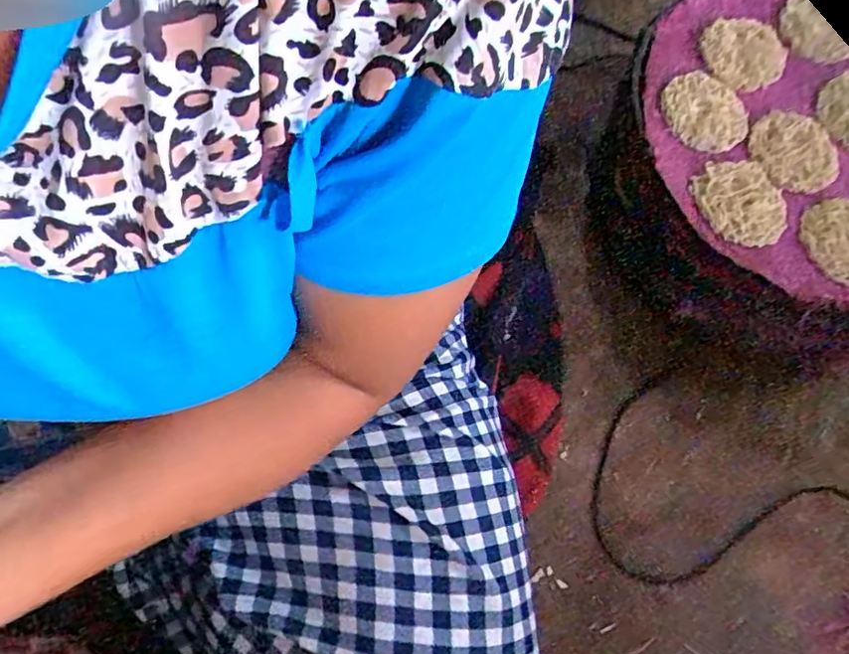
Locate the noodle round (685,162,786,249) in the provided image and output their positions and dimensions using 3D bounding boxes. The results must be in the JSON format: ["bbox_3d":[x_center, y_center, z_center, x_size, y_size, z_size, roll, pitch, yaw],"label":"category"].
[{"bbox_3d":[0.259,-0.103,0.487,0.071,0.015,0.080,-33,72,-12],"label":"noodle round"}]

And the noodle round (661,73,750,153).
[{"bbox_3d":[0.242,-0.187,0.512,0.075,0.010,0.068,33,72,13],"label":"noodle round"}]

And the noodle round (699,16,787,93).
[{"bbox_3d":[0.288,-0.244,0.535,0.074,0.016,0.066,10,69,4],"label":"noodle round"}]

